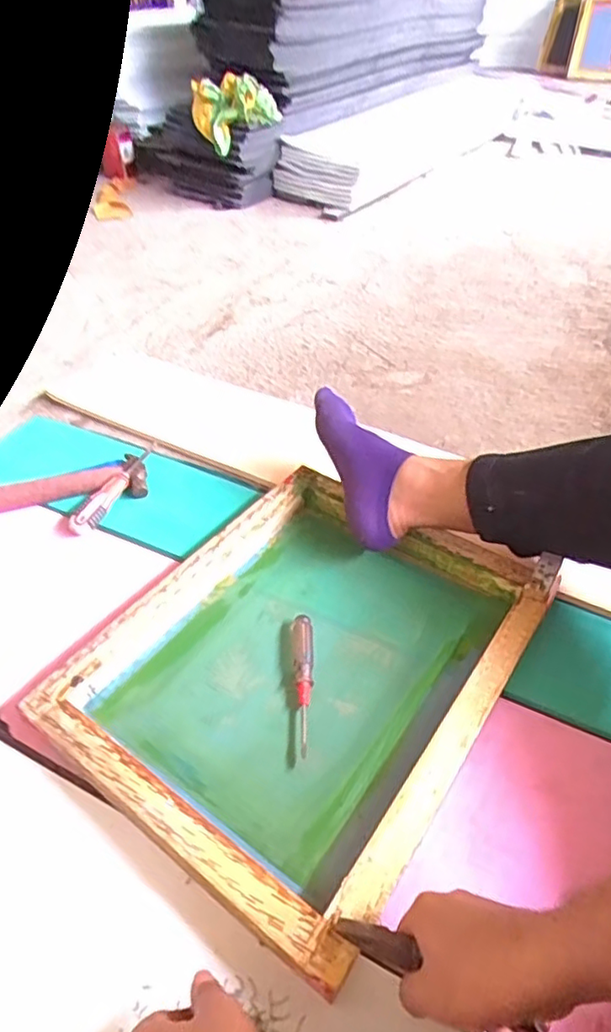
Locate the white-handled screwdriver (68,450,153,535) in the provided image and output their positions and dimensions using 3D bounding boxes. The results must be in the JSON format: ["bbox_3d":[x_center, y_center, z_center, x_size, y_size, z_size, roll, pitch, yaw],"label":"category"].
[{"bbox_3d":[-0.269,-0.038,0.864,0.030,0.030,0.177,17,47,17],"label":"white-handled screwdriver"}]

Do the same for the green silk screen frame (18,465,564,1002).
[{"bbox_3d":[0.004,0.148,0.649,0.361,0.049,0.448,27,50,25],"label":"green silk screen frame"}]

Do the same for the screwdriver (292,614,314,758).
[{"bbox_3d":[0.000,0.175,0.656,0.022,0.018,0.158,-2,45,-2],"label":"screwdriver"}]

